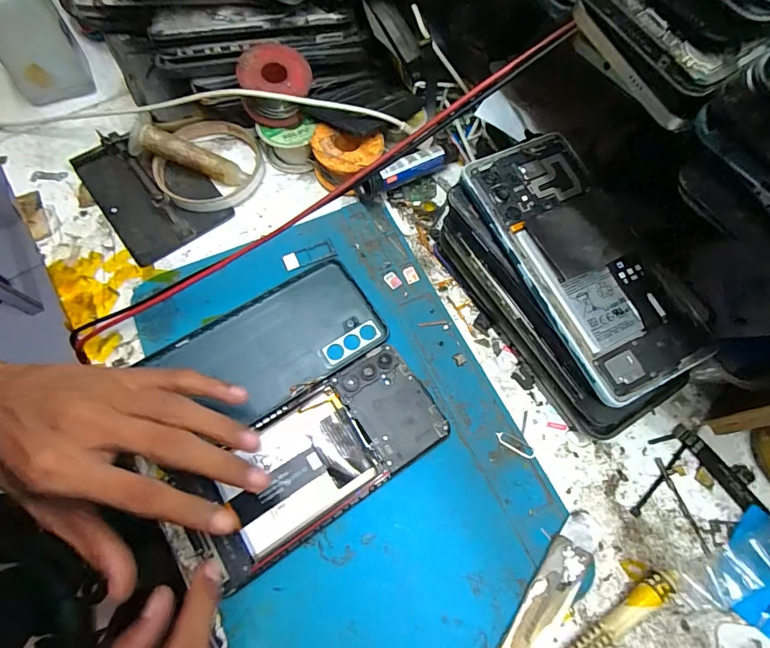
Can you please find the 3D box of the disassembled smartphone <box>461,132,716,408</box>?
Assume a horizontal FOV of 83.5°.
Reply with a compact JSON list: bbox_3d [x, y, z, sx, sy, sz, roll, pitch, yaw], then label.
[{"bbox_3d":[0.108,-0.037,0.241,0.072,0.011,0.155,-24,70,-11],"label":"disassembled smartphone"}]

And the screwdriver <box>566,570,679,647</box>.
[{"bbox_3d":[0.112,0.168,0.229,0.113,0.013,0.012,-28,71,-13],"label":"screwdriver"}]

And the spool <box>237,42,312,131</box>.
[{"bbox_3d":[-0.081,-0.184,0.329,0.042,0.031,0.054,18,68,6],"label":"spool"}]

